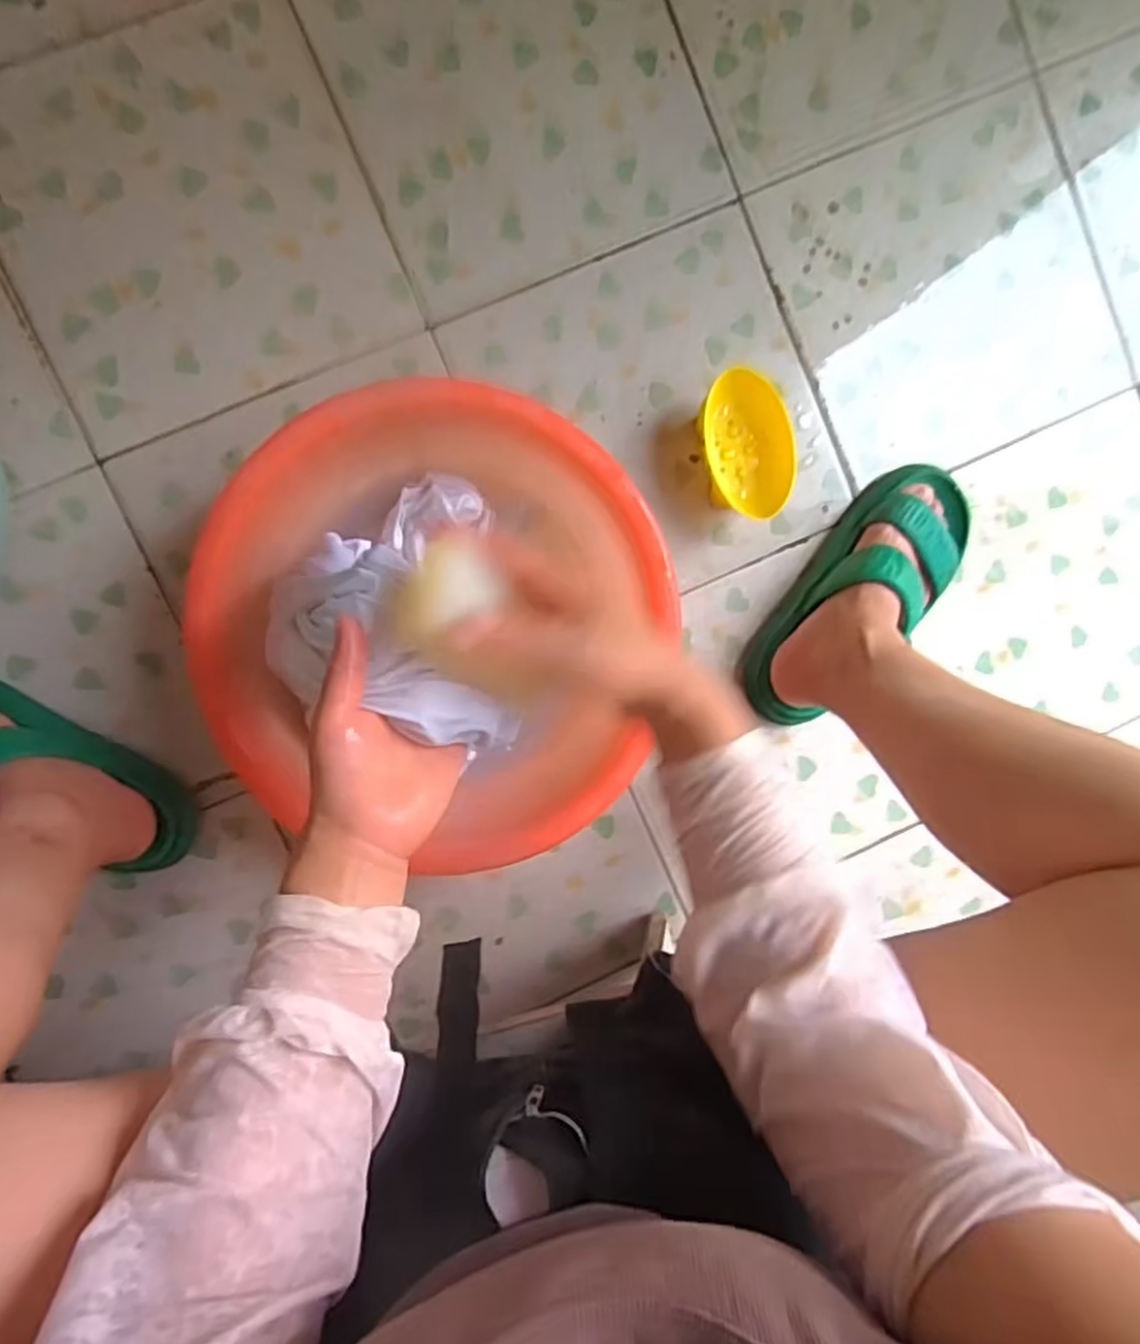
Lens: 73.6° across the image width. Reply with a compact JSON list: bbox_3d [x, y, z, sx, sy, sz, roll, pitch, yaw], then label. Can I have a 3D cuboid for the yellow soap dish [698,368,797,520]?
[{"bbox_3d":[0.150,-0.195,0.669,0.071,0.054,0.123,-14,95,-5],"label":"yellow soap dish"}]

